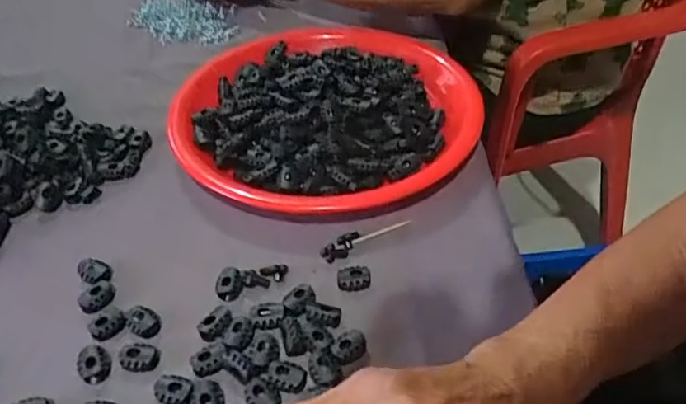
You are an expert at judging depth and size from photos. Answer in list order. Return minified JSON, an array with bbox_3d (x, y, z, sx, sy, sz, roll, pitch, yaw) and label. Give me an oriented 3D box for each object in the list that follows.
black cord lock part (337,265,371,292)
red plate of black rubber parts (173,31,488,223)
[{"bbox_3d":[0.007,0.050,0.389,0.021,0.007,0.015,3,43,3],"label":"black cord lock part"},{"bbox_3d":[-0.014,-0.079,0.514,0.248,0.041,0.251,0,43,0],"label":"red plate of black rubber parts"}]

